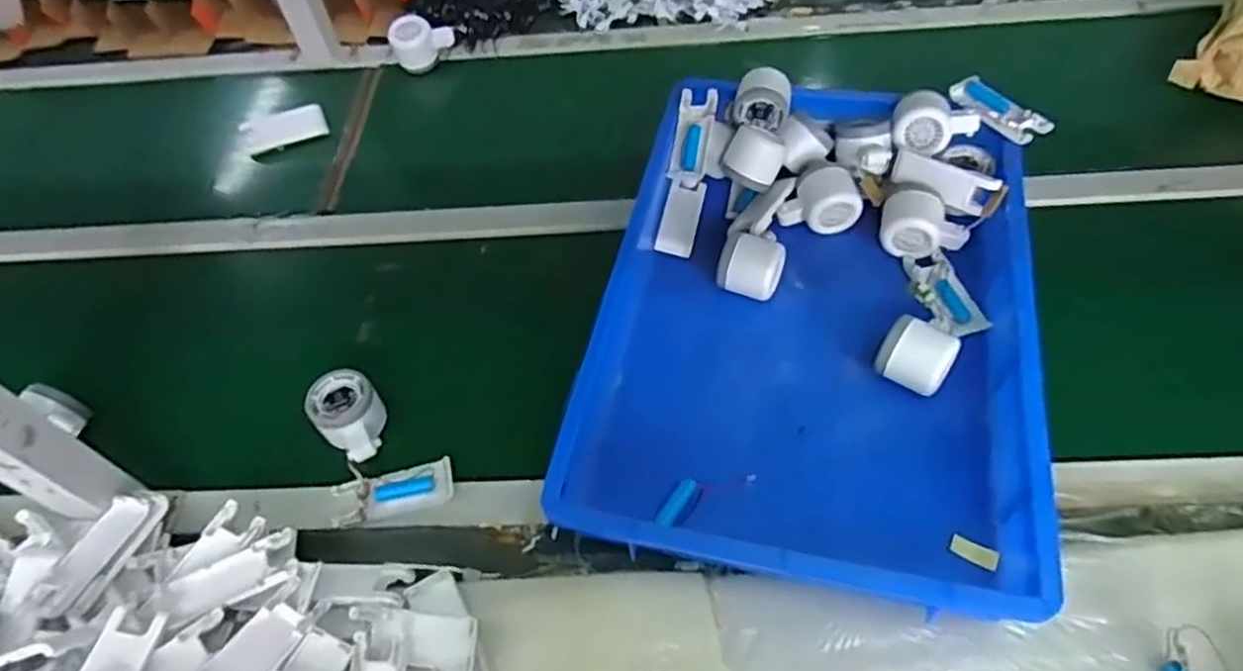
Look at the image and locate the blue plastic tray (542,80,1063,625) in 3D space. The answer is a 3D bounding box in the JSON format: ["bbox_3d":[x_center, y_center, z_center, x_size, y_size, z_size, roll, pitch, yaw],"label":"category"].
[{"bbox_3d":[0.177,-0.023,0.705,0.367,0.079,0.511,9,56,11],"label":"blue plastic tray"}]

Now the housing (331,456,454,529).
[{"bbox_3d":[-0.198,0.139,0.654,0.101,0.014,0.037,-16,55,-6],"label":"housing"}]

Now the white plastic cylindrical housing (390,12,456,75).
[{"bbox_3d":[-0.277,-0.414,1.046,0.091,0.058,0.059,-20,55,-10],"label":"white plastic cylindrical housing"}]

